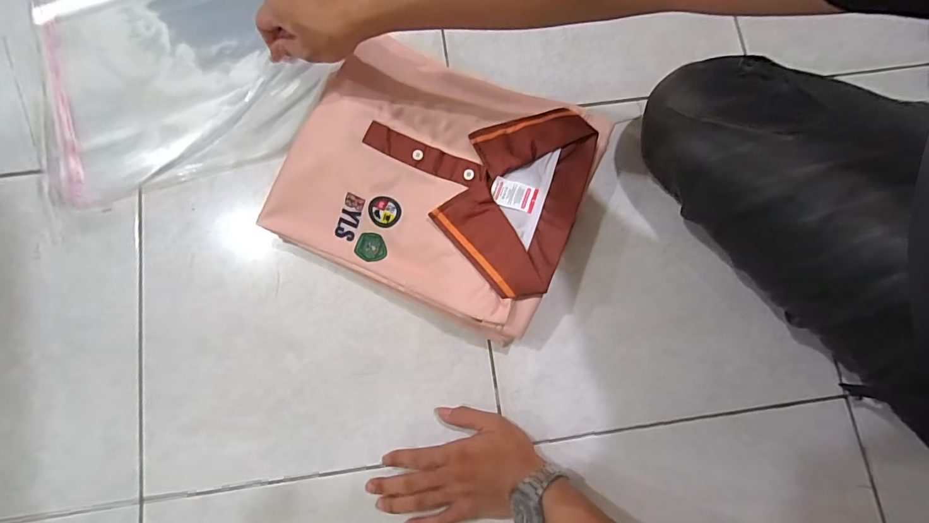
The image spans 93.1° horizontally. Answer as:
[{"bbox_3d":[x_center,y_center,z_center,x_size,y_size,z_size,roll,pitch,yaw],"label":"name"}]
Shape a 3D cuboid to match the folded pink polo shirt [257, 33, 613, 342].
[{"bbox_3d":[-0.029,-0.100,0.509,0.315,0.065,0.277,25,79,4],"label":"folded pink polo shirt"}]

